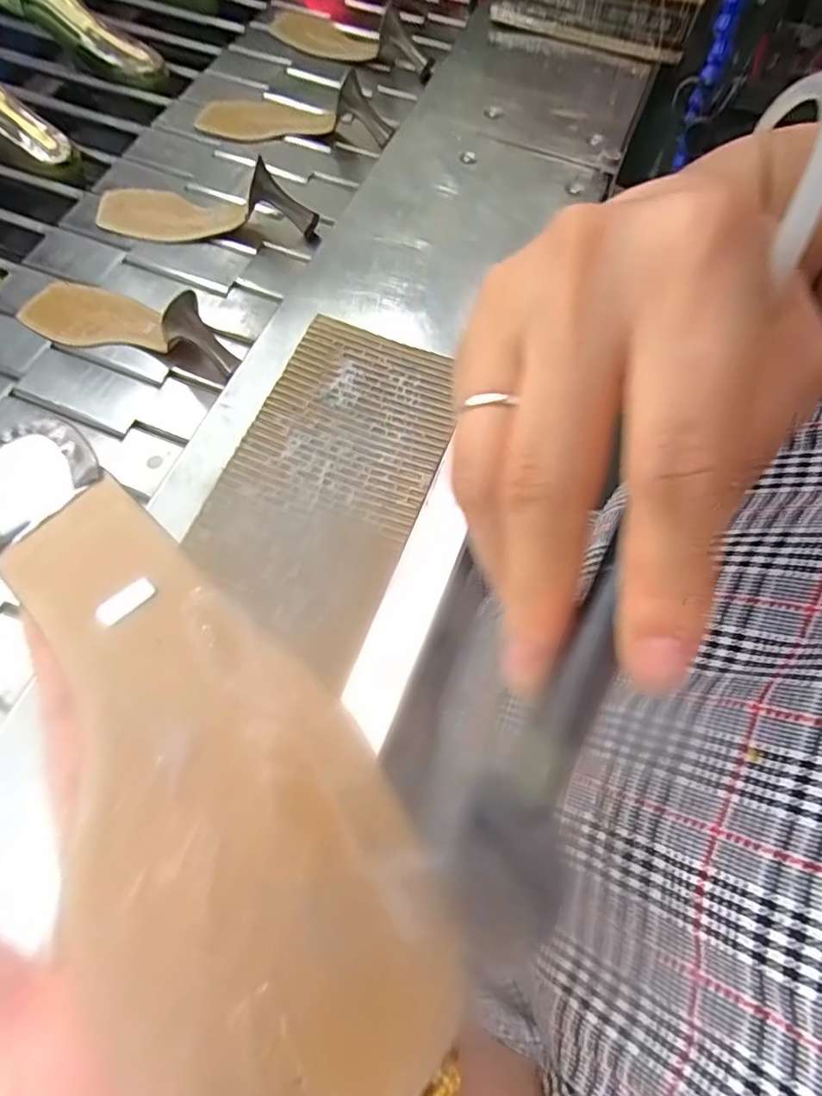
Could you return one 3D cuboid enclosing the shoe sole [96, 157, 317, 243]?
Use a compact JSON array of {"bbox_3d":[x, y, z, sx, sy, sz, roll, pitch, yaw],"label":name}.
[{"bbox_3d":[-0.230,-0.373,0.604,0.244,0.059,0.067,9,69,0],"label":"shoe sole"}]

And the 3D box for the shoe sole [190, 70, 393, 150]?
[{"bbox_3d":[-0.139,-0.530,0.671,0.246,0.060,0.059,7,69,-1],"label":"shoe sole"}]

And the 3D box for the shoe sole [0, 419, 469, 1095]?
[{"bbox_3d":[-0.066,0.039,0.156,0.068,0.024,0.217,-27,71,-22],"label":"shoe sole"}]

